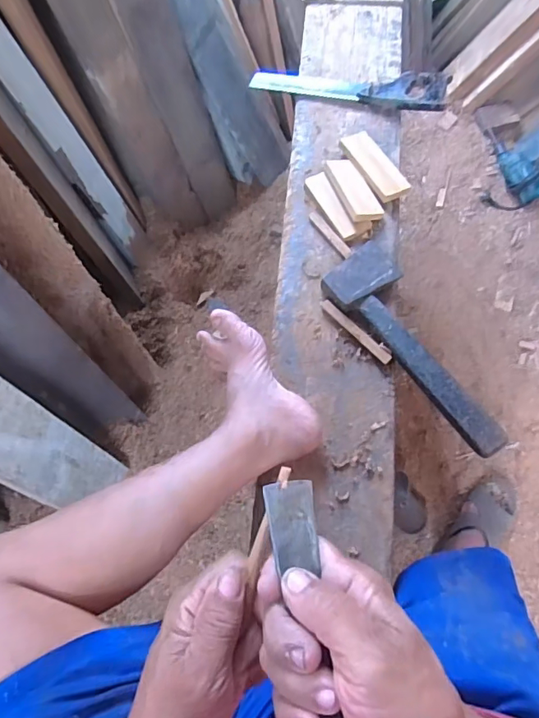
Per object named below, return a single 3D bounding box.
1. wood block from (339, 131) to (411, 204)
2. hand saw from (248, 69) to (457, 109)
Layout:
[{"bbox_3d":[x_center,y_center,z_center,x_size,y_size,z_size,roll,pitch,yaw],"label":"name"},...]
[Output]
[{"bbox_3d":[0.171,-0.318,0.814,0.052,0.014,0.144,-28,73,-9],"label":"wood block"},{"bbox_3d":[0.140,-0.493,0.892,0.346,0.021,0.076,13,74,15],"label":"hand saw"}]

